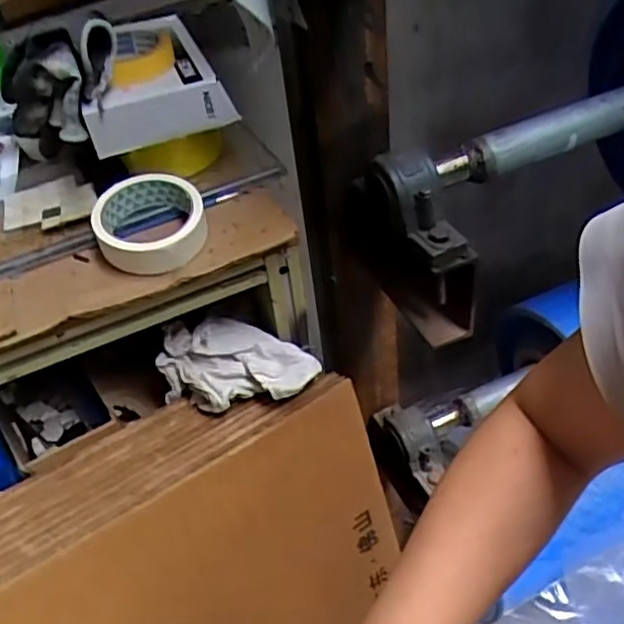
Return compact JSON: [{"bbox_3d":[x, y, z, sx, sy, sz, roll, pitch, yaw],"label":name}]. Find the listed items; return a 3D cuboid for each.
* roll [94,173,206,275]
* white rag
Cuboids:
[{"bbox_3d":[-0.142,-0.079,0.581,0.091,0.043,0.091,-4,43,4],"label":"roll"},{"bbox_3d":[-0.075,0.053,0.662,0.151,0.052,0.088,11,46,20],"label":"white rag"}]

